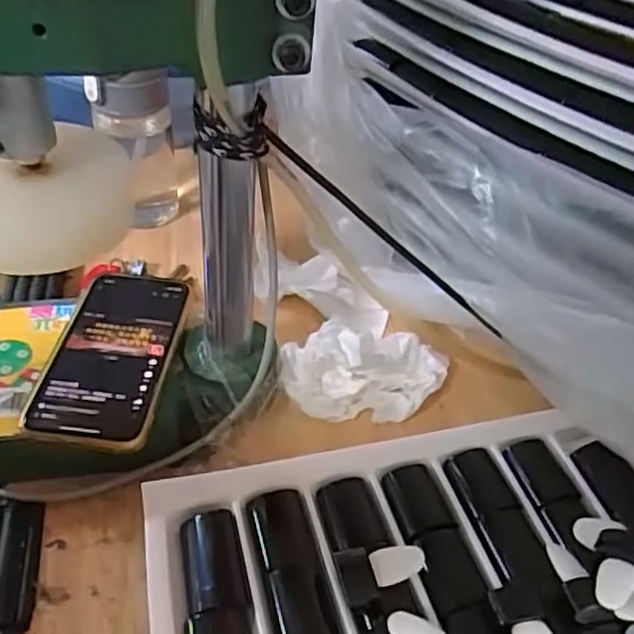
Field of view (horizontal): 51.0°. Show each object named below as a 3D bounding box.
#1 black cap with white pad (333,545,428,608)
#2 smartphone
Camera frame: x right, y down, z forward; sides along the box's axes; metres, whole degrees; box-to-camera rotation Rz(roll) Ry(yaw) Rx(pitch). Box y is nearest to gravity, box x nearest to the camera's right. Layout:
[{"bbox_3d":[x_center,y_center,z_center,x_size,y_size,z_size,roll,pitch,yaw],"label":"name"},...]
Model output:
[{"bbox_3d":[0.036,0.142,0.370,0.047,0.018,0.028,-12,44,-13],"label":"black cap with white pad"},{"bbox_3d":[-0.136,0.023,0.439,0.077,0.010,0.145,5,43,0],"label":"smartphone"}]

